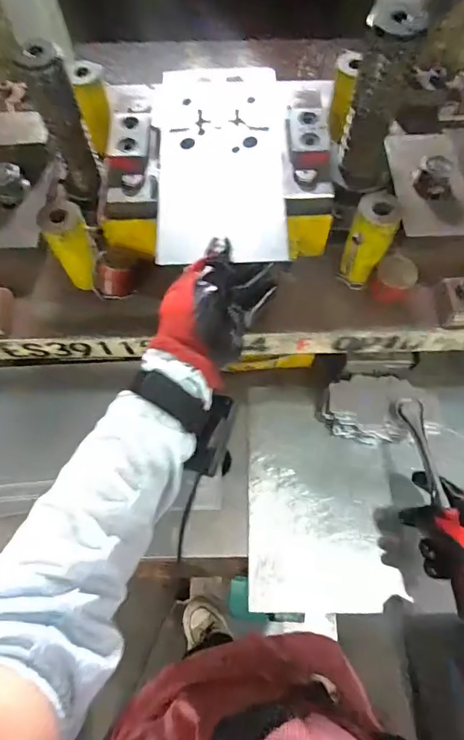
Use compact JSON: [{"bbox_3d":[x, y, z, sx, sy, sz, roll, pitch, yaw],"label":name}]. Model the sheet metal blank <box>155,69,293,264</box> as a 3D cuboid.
[{"bbox_3d":[-0.009,-0.218,0.462,0.126,0.008,0.255,-1,69,-2],"label":"sheet metal blank"}]

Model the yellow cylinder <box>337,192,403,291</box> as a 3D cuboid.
[{"bbox_3d":[0.137,-0.128,0.460,0.040,0.095,0.040,16,67,8],"label":"yellow cylinder"}]

